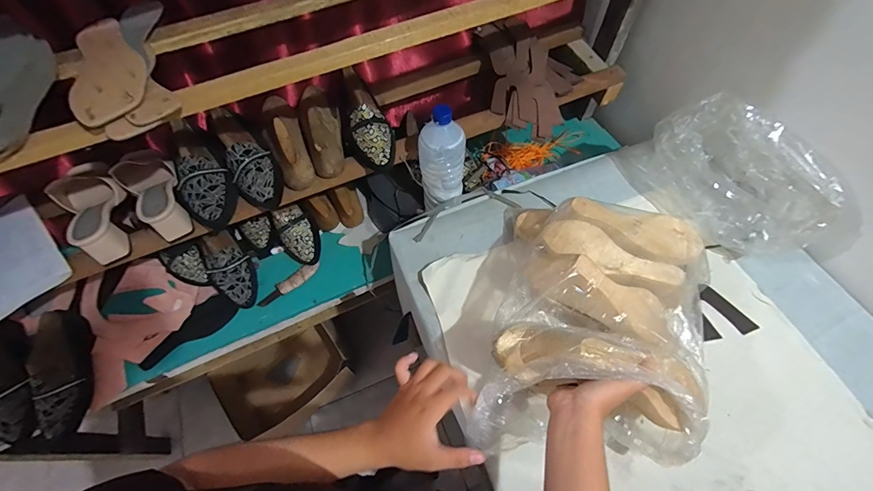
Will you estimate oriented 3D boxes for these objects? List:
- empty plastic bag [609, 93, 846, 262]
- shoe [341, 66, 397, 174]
[{"bbox_3d":[0.519,-0.132,0.680,0.199,0.180,0.321,-17,62,-8],"label":"empty plastic bag"},{"bbox_3d":[-0.146,-0.247,0.732,0.090,0.085,0.224,-22,76,-11],"label":"shoe"}]

